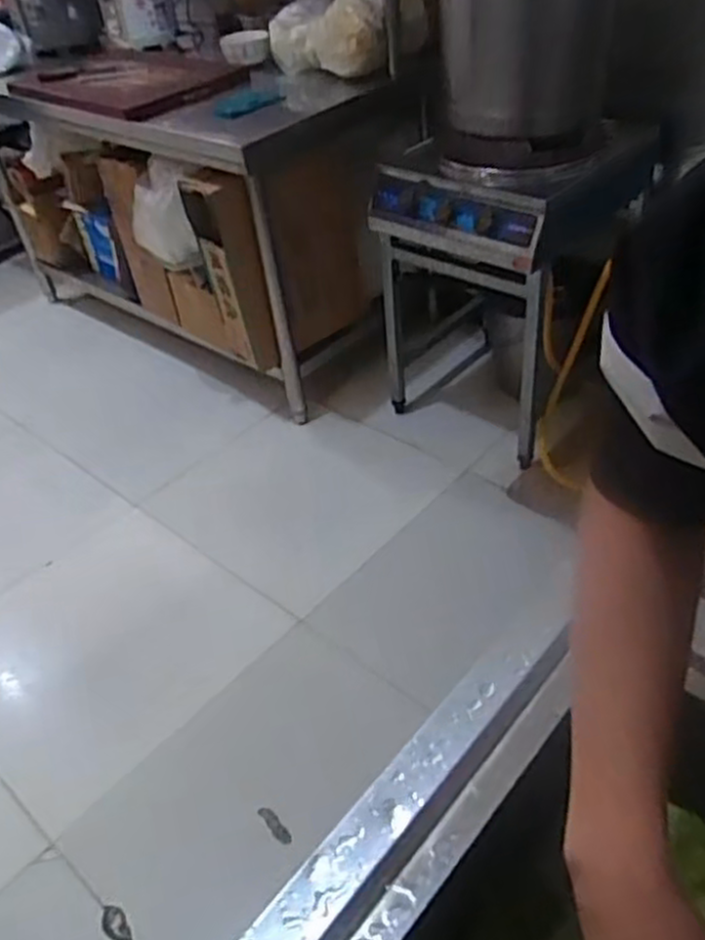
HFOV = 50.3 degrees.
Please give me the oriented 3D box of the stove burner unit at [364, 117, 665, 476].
[{"bbox_3d":[0.380,-0.436,1.890,0.539,0.721,0.484,26,49,32],"label":"stove burner unit"}]

